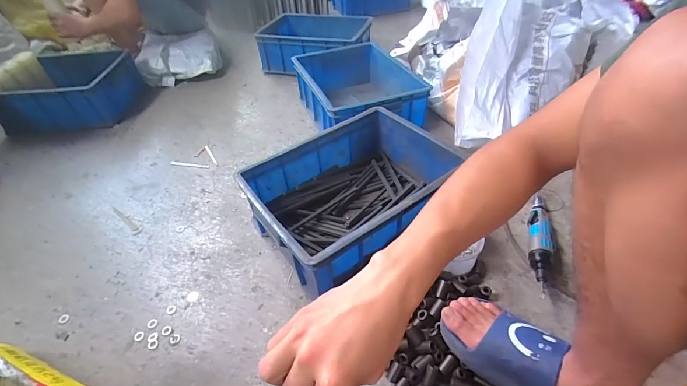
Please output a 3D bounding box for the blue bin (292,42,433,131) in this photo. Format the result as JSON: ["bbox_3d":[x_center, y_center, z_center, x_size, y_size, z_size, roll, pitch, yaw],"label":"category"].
[{"bbox_3d":[0.042,-0.323,1.055,0.330,0.148,0.450,-13,44,-8],"label":"blue bin"}]

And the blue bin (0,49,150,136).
[{"bbox_3d":[-0.940,-0.367,1.197,0.439,0.144,0.301,-3,43,2],"label":"blue bin"}]

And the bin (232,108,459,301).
[{"bbox_3d":[0.023,0.002,0.716,0.393,0.148,0.287,-30,49,-24],"label":"bin"}]

